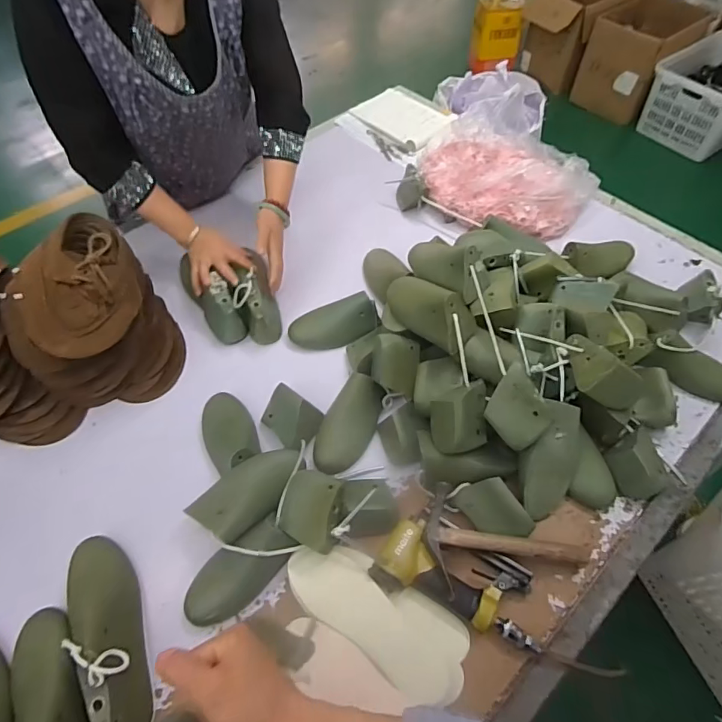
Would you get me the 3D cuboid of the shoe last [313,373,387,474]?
[{"bbox_3d":[-0.025,0.107,0.818,0.083,0.068,0.165,27,83,-14],"label":"shoe last"}]

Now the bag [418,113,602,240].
[{"bbox_3d":[0.328,-0.425,1.105,0.380,0.121,0.287,30,62,19],"label":"bag"}]

